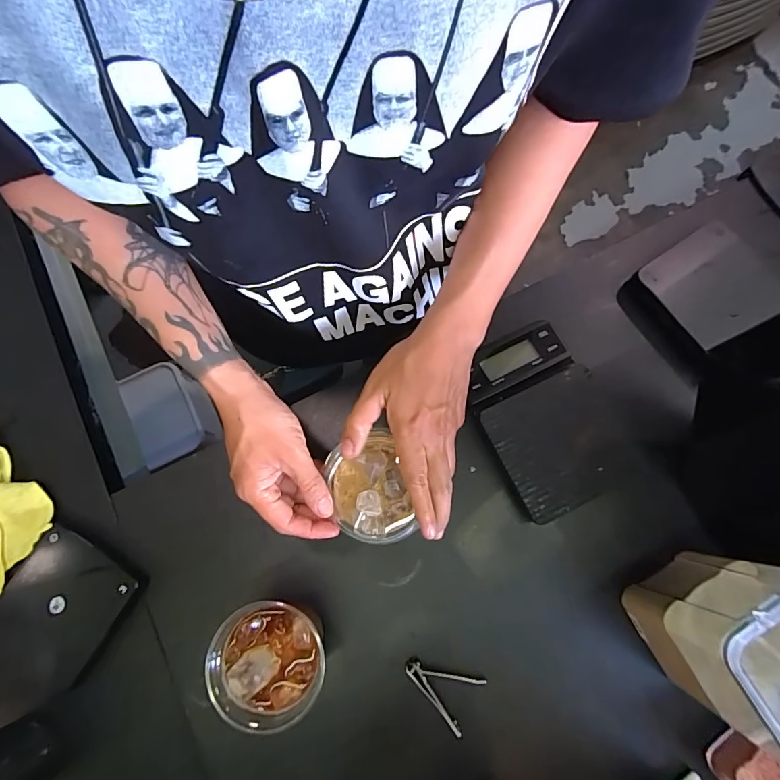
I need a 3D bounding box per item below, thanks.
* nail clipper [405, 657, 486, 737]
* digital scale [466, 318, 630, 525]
[{"bbox_3d":[0.047,0.288,0.421,0.072,0.014,0.051,28,79,8],"label":"nail clipper"},{"bbox_3d":[0.164,0.027,0.471,0.139,0.037,0.198,-24,77,-5],"label":"digital scale"}]

